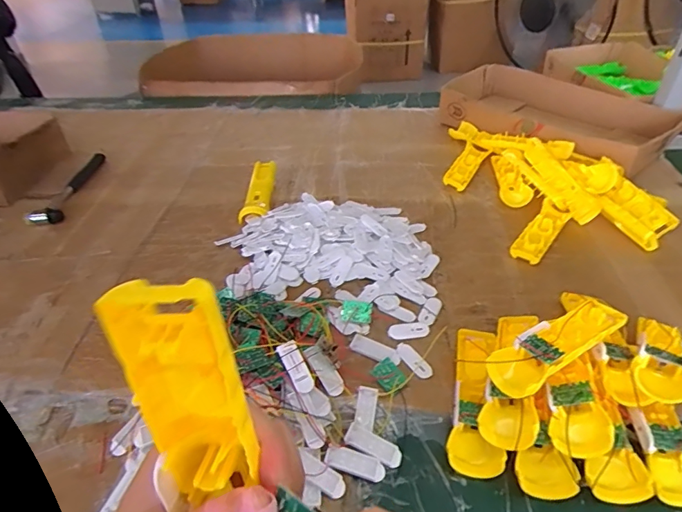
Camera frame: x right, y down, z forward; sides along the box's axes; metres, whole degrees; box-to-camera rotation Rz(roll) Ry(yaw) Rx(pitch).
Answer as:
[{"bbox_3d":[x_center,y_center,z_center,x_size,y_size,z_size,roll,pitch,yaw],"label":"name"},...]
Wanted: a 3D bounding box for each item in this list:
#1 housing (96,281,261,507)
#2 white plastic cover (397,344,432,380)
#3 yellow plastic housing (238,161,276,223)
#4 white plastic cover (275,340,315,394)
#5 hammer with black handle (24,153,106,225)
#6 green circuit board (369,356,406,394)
[{"bbox_3d":[-0.060,0.057,0.180,0.044,0.103,0.021,-6,29,-5],"label":"housing"},{"bbox_3d":[0.083,0.119,0.518,0.022,0.007,0.050,-26,46,-25],"label":"white plastic cover"},{"bbox_3d":[-0.137,-0.110,0.778,0.045,0.033,0.155,1,41,4],"label":"yellow plastic housing"},{"bbox_3d":[-0.047,0.115,0.473,0.021,0.007,0.056,-21,63,-21],"label":"white plastic cover"},{"bbox_3d":[-0.496,-0.133,0.841,0.061,0.029,0.236,2,41,5],"label":"hammer with black handle"},{"bbox_3d":[0.052,0.130,0.493,0.027,0.006,0.034,-36,69,-8],"label":"green circuit board"}]

